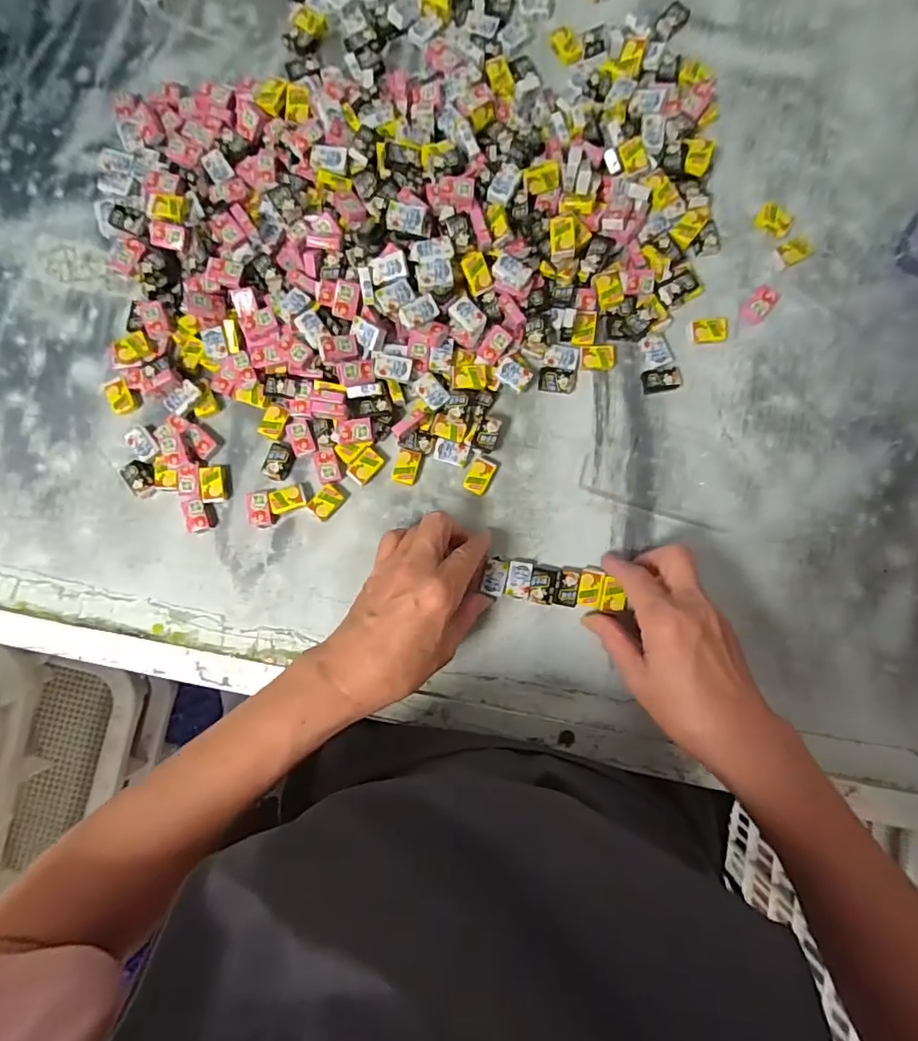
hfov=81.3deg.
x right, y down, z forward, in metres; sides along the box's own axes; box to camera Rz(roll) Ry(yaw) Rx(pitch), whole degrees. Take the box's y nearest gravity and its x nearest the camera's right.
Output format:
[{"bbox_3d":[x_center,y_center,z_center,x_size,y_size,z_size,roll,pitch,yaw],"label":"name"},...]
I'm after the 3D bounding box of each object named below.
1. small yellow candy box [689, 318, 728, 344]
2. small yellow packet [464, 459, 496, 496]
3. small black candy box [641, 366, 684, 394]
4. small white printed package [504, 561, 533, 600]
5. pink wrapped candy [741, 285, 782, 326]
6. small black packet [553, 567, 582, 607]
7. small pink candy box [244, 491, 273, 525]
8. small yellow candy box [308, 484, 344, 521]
[{"bbox_3d":[0.194,-0.146,0.412,0.029,0.006,0.018,-6,84,0],"label":"small yellow candy box"},{"bbox_3d":[0.016,-0.033,0.405,0.018,0.008,0.026,25,85,3],"label":"small yellow packet"},{"bbox_3d":[0.157,-0.108,0.409,0.031,0.007,0.017,-11,84,0],"label":"small black candy box"},{"bbox_3d":[0.044,0.044,0.395,0.018,0.008,0.026,11,84,2],"label":"small white printed package"},{"bbox_3d":[0.233,-0.167,0.414,0.018,0.007,0.032,40,86,5],"label":"pink wrapped candy"},{"bbox_3d":[0.080,0.048,0.393,0.017,0.005,0.029,13,84,2],"label":"small black packet"},{"bbox_3d":[-0.151,-0.009,0.403,0.018,0.008,0.026,-11,84,0],"label":"small pink candy box"},{"bbox_3d":[-0.100,-0.013,0.405,0.018,0.009,0.024,38,86,4],"label":"small yellow candy box"}]

